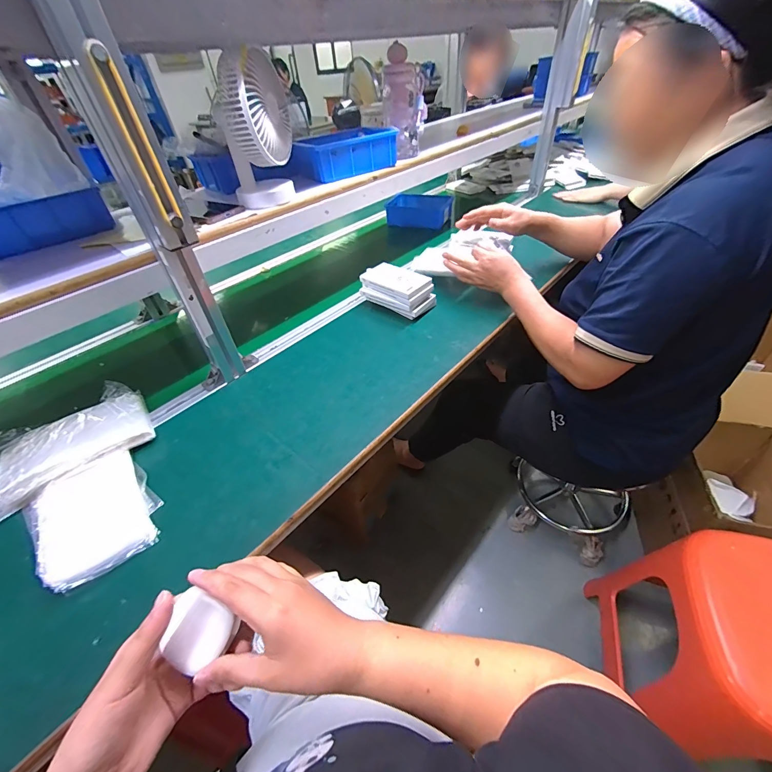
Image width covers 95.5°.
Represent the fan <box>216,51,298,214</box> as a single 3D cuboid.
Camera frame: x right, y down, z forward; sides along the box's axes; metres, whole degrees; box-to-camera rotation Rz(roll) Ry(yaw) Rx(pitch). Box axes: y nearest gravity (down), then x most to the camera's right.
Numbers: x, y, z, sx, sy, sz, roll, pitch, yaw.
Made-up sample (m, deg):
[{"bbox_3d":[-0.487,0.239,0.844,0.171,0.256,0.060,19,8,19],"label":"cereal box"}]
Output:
[{"bbox_3d":[-0.216,-0.405,0.574,0.091,0.207,0.134,9,45,12],"label":"fan"}]

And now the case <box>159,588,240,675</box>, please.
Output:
[{"bbox_3d":[-0.152,0.202,0.290,0.051,0.026,0.046,22,62,8],"label":"case"}]

